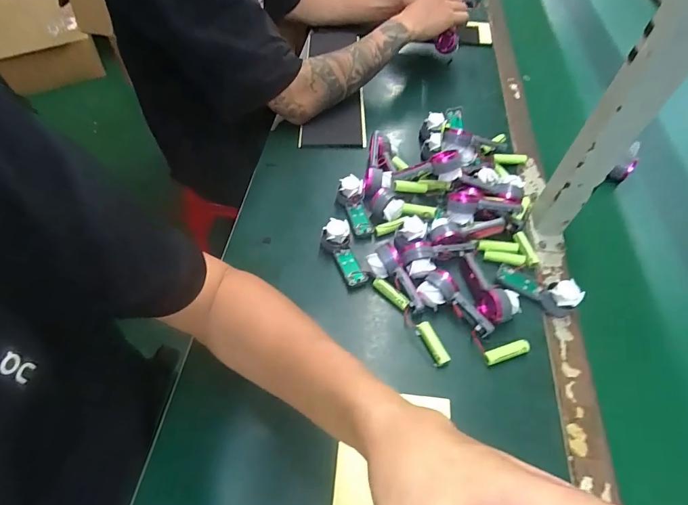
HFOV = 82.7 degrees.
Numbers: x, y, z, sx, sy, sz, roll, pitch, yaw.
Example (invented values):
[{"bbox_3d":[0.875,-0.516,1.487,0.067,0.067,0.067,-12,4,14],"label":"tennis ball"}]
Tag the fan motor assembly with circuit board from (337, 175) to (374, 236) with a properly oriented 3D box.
[{"bbox_3d":[0.016,-0.062,0.538,0.032,0.032,0.088,-12,72,-8],"label":"fan motor assembly with circuit board"}]

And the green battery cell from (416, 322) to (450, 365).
[{"bbox_3d":[0.097,0.100,0.430,0.016,0.017,0.050,-17,58,-14],"label":"green battery cell"}]

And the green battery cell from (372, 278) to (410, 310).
[{"bbox_3d":[0.055,0.049,0.466,0.050,0.016,0.012,38,62,22],"label":"green battery cell"}]

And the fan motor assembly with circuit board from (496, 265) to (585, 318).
[{"bbox_3d":[0.230,0.039,0.461,0.090,0.030,0.032,29,59,17],"label":"fan motor assembly with circuit board"}]

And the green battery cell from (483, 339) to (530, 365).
[{"bbox_3d":[0.177,0.109,0.426,0.052,0.012,0.014,-14,57,-12],"label":"green battery cell"}]

